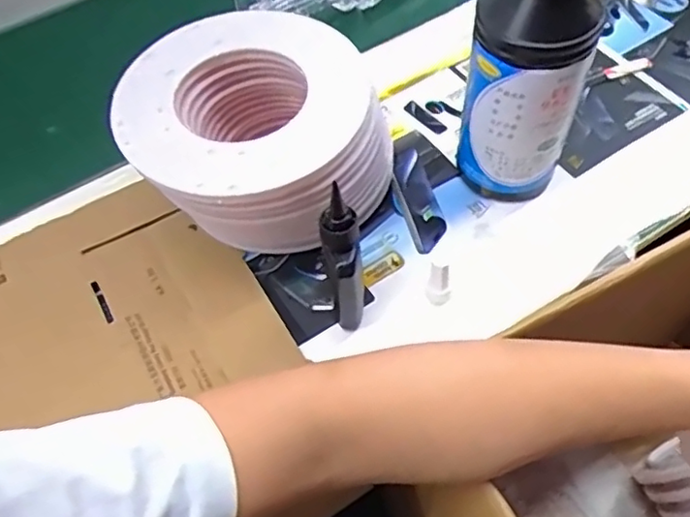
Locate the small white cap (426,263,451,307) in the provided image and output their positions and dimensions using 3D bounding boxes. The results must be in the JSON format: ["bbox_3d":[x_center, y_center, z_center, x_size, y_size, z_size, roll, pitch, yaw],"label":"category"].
[{"bbox_3d":[0.073,0.021,0.481,0.017,0.044,0.013,8,58,9],"label":"small white cap"}]

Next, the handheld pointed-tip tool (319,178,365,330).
[{"bbox_3d":[0.001,0.008,0.439,0.024,0.144,0.029,-13,57,-5],"label":"handheld pointed-tip tool"}]

